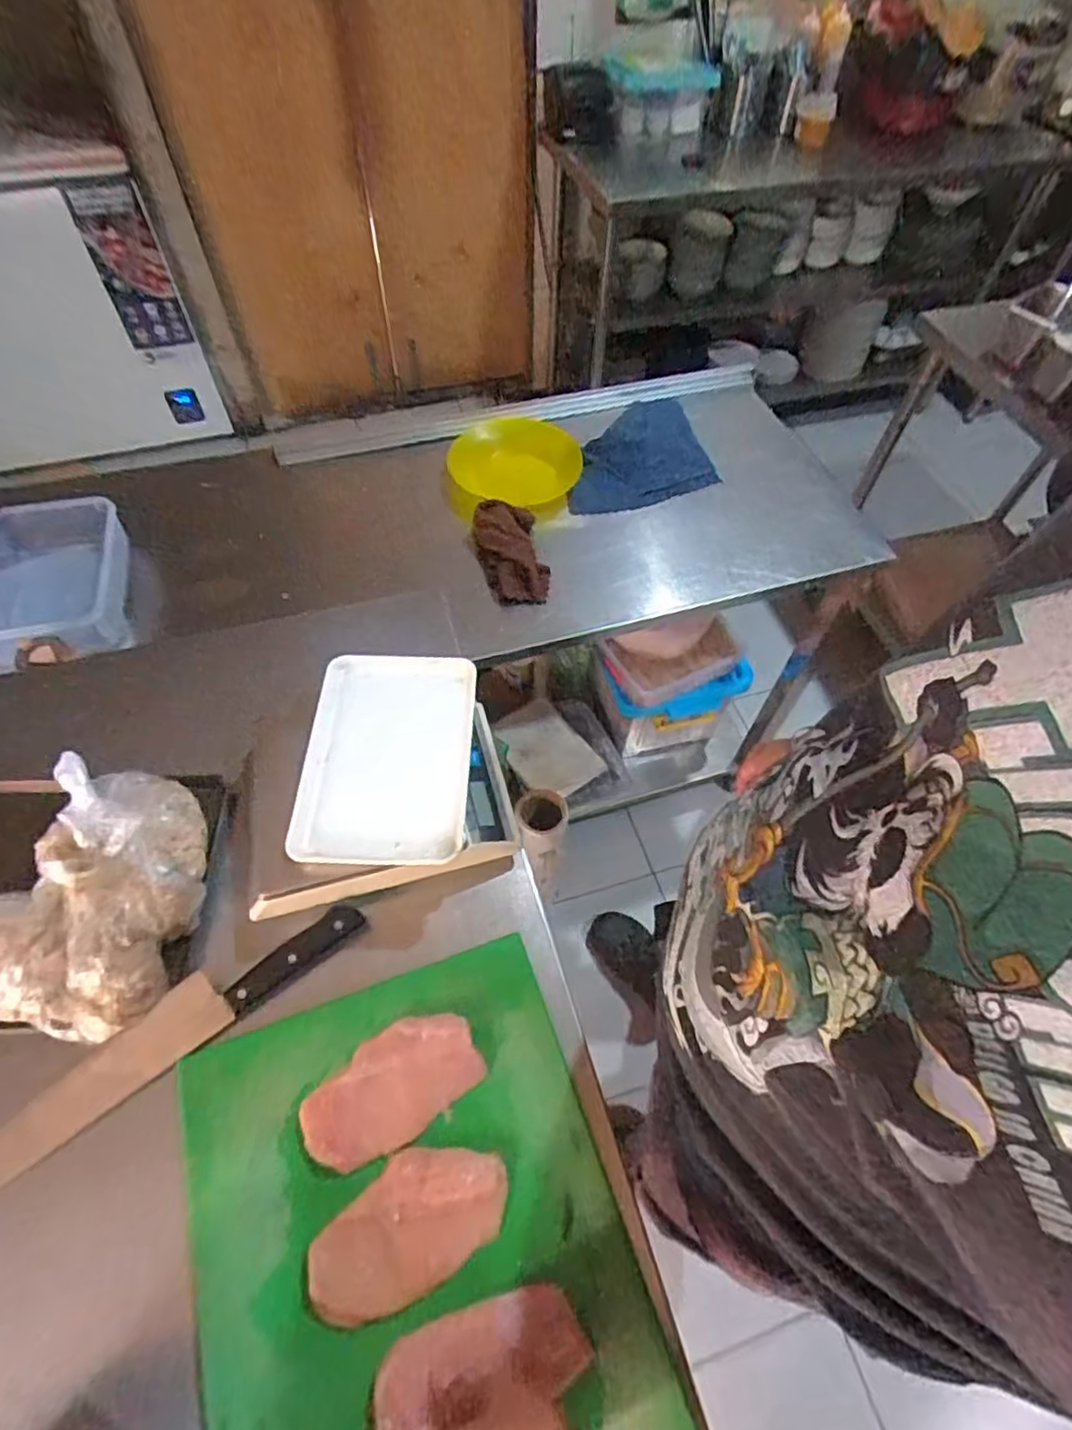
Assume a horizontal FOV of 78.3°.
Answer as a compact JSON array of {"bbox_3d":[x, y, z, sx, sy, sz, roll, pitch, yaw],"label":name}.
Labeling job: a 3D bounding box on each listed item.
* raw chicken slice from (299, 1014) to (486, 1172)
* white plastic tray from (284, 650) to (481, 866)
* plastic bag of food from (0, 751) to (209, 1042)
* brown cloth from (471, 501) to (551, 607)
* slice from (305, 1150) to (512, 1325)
[{"bbox_3d":[-0.115,0.297,0.528,0.138,0.013,0.075,-32,63,-21],"label":"raw chicken slice"},{"bbox_3d":[-0.139,0.039,0.631,0.144,0.042,0.216,2,56,-1],"label":"white plastic tray"},{"bbox_3d":[-0.384,0.150,0.555,0.191,0.105,0.235,32,61,18],"label":"plastic bag of food"},{"bbox_3d":[-0.037,-0.245,0.983,0.107,0.051,0.167,-10,57,-9],"label":"brown cloth"},{"bbox_3d":[-0.094,0.374,0.483,0.146,0.009,0.078,-27,61,-18],"label":"slice"}]

